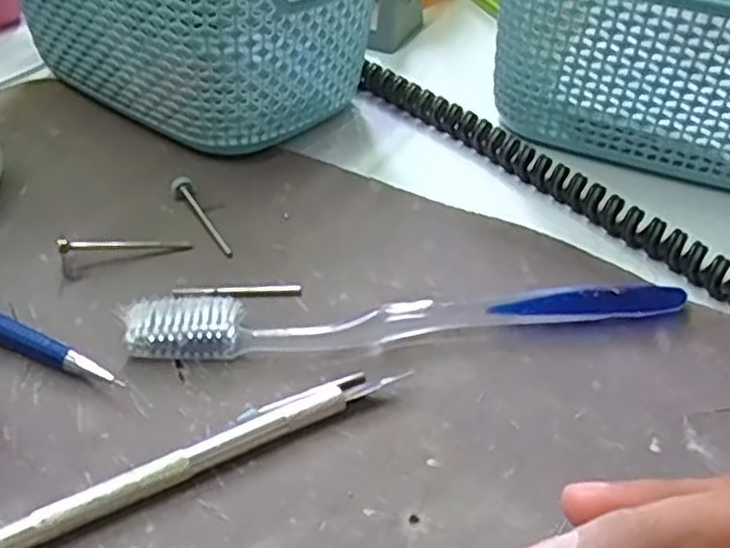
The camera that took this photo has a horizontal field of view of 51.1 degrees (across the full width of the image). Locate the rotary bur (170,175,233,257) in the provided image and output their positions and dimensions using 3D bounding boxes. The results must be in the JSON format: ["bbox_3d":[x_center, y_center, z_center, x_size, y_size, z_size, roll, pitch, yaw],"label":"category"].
[{"bbox_3d":[-0.063,-0.023,0.297,0.007,0.007,0.048,-21,47,-27],"label":"rotary bur"}]

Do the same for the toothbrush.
[{"bbox_3d":[0.017,0.014,0.256,0.186,0.012,0.019,-3,41,-8],"label":"toothbrush"}]

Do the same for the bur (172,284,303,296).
[{"bbox_3d":[-0.044,0.006,0.268,0.044,0.004,0.005,-1,41,-6],"label":"bur"}]

